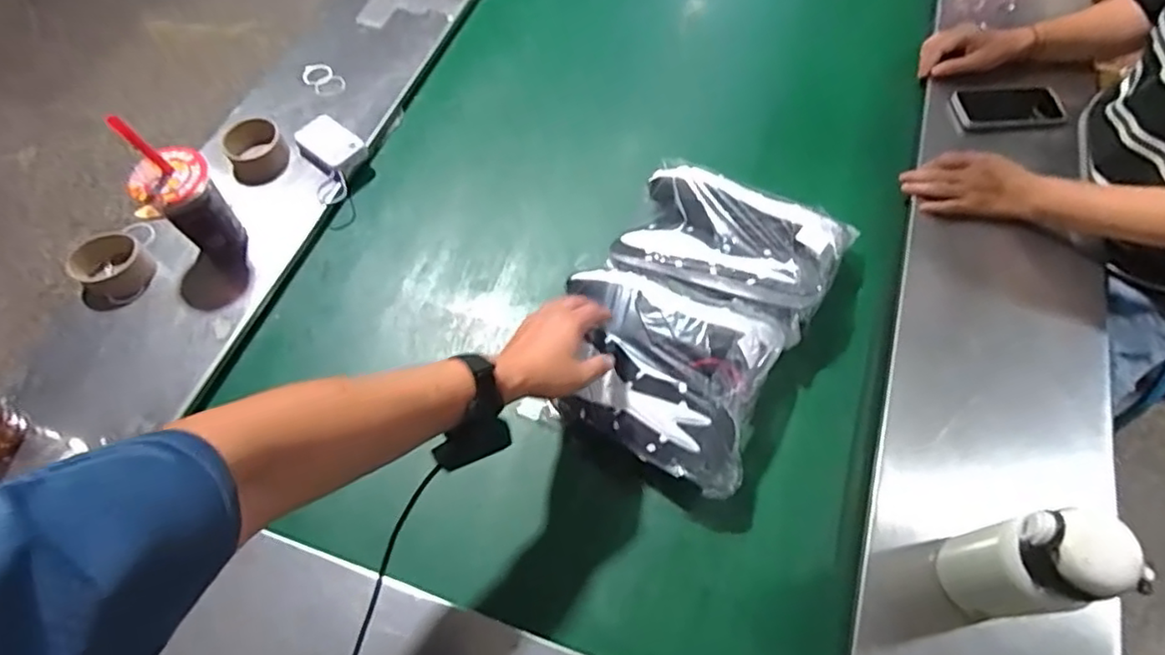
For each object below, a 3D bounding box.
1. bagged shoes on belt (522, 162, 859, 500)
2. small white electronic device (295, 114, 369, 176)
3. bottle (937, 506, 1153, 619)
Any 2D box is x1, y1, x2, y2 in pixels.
[{"bbox_3d":[0.134,-0.016,0.778,0.258,0.101,0.382,26,65,15],"label":"bagged shoes on belt"},{"bbox_3d":[-0.378,-0.272,0.926,0.093,0.027,0.070,36,68,19],"label":"small white electronic device"},{"bbox_3d":[0.387,0.210,0.547,0.075,0.185,0.075,-1,61,1],"label":"bottle"}]

